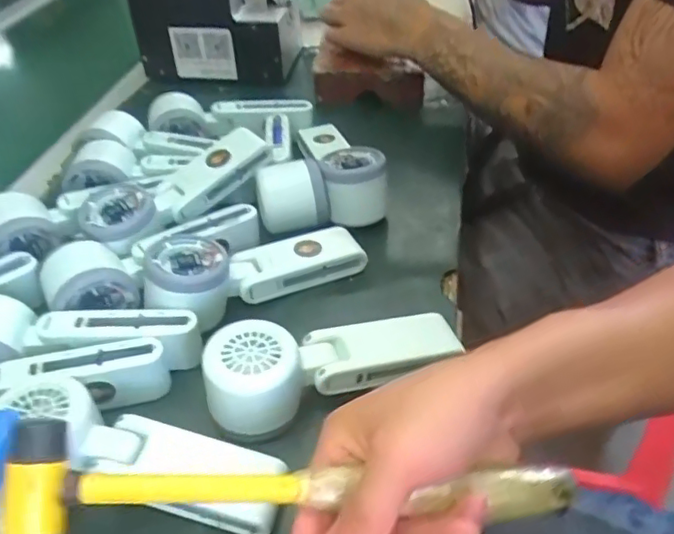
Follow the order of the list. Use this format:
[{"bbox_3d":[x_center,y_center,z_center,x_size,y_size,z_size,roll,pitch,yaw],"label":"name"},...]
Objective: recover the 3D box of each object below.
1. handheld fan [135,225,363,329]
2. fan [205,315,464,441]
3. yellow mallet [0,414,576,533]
[{"bbox_3d":[-0.060,-0.001,0.460,0.170,0.058,0.076,-21,44,-18],"label":"handheld fan"},{"bbox_3d":[-0.001,0.055,0.385,0.167,0.048,0.052,-16,43,-16],"label":"fan"},{"bbox_3d":[-0.011,0.103,0.280,0.261,0.036,0.048,3,40,-12],"label":"yellow mallet"}]

